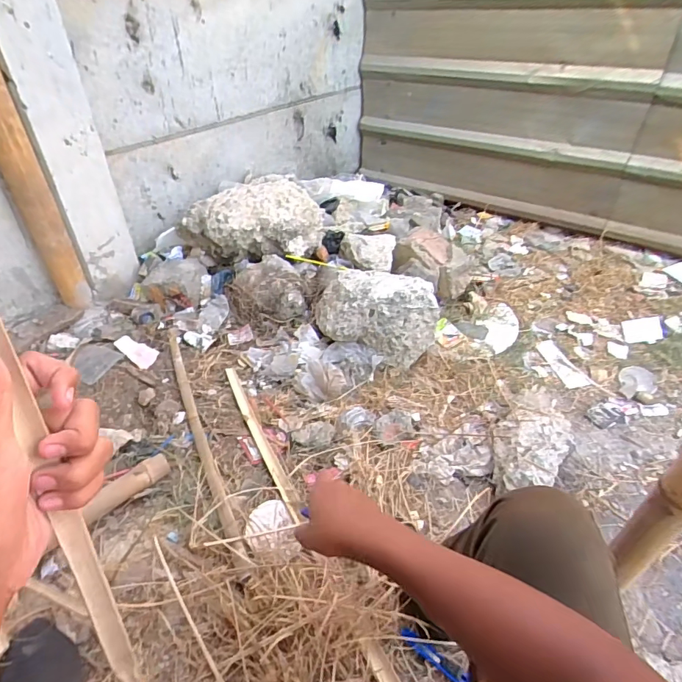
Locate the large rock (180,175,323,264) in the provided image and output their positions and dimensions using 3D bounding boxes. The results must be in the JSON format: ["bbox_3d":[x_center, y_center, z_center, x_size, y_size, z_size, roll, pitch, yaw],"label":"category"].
[{"bbox_3d":[-0.299,-0.415,1.487,0.468,0.162,0.240,-3,39,-3],"label":"large rock"}]

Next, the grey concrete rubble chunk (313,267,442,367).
[{"bbox_3d":[0.100,-0.096,1.327,0.373,0.206,0.228,11,40,14],"label":"grey concrete rubble chunk"}]

